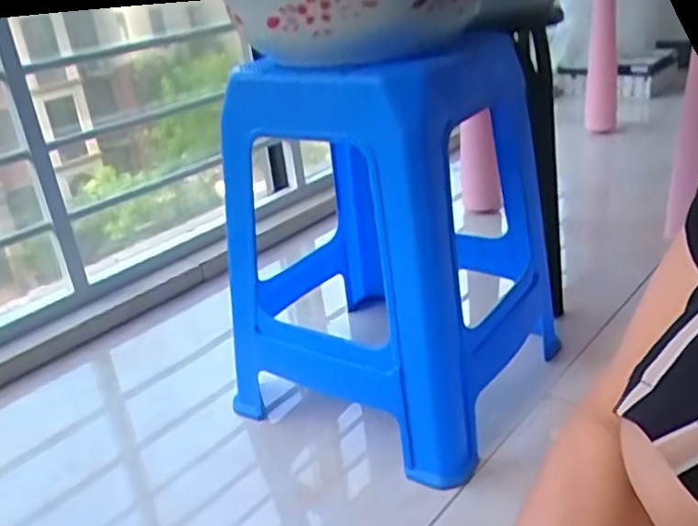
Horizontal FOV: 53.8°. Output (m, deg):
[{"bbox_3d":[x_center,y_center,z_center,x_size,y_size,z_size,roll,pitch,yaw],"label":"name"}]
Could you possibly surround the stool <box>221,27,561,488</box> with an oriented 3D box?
[{"bbox_3d":[0.044,-0.054,0.925,0.357,0.450,0.371,10,29,34],"label":"stool"}]

